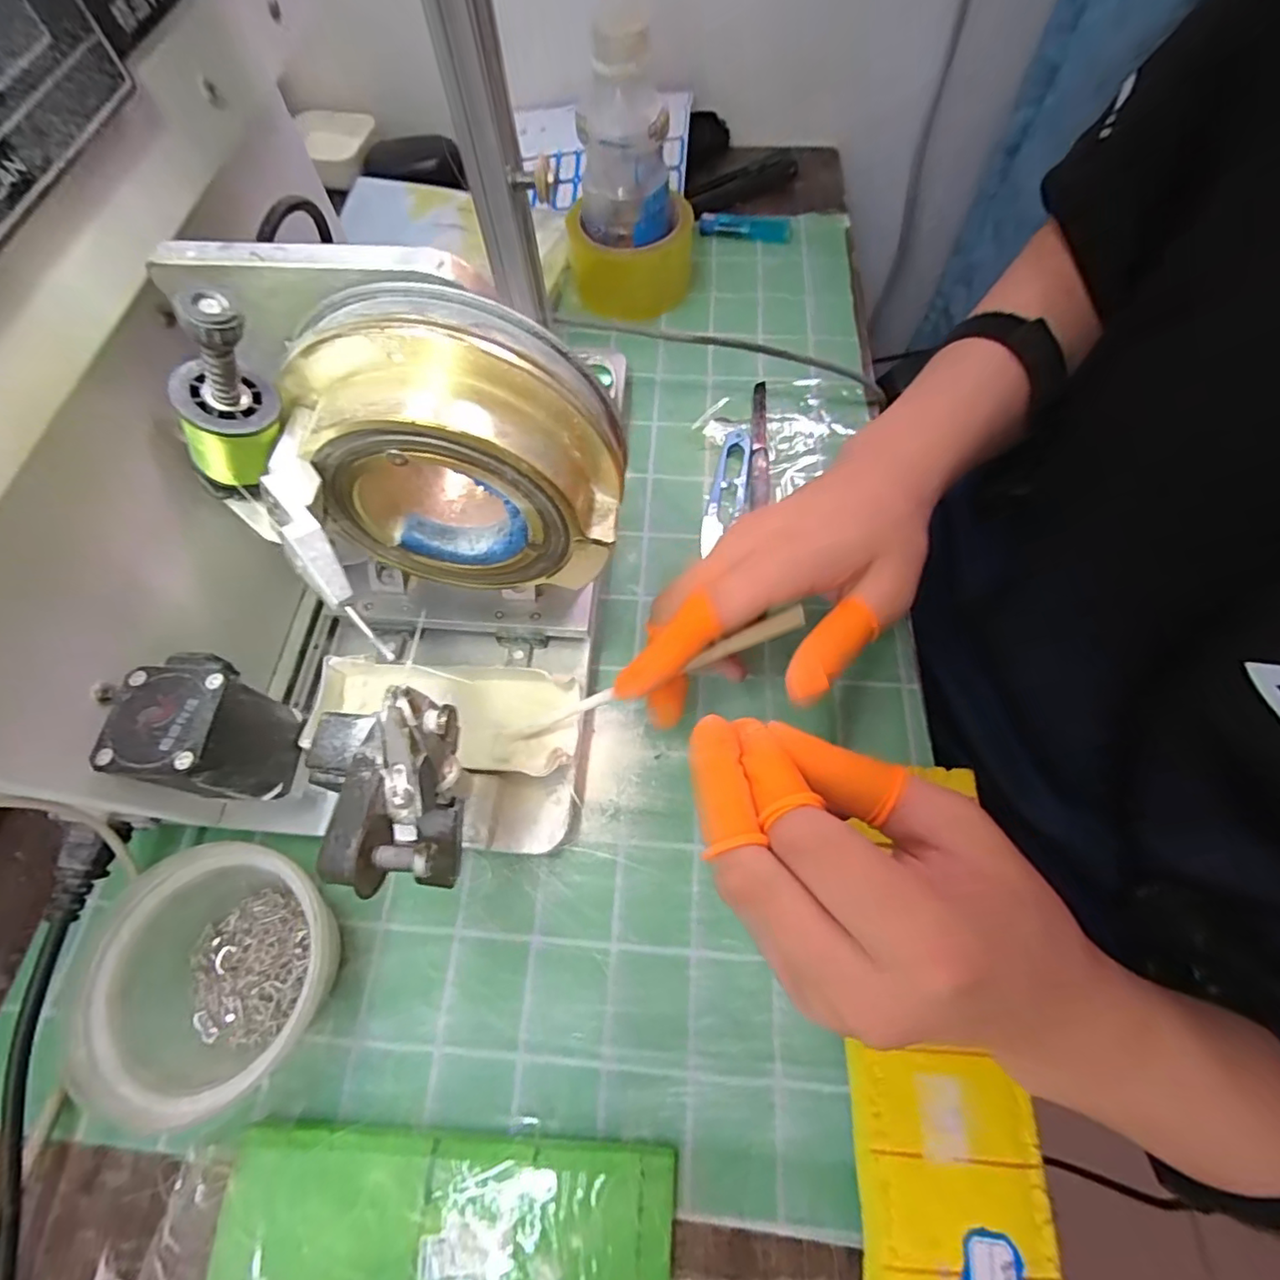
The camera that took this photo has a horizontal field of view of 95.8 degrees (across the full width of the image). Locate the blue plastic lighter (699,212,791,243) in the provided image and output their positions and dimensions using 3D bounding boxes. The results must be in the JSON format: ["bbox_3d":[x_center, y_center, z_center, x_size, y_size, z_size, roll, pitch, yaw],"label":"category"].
[{"bbox_3d":[0.092,-0.363,0.509,0.078,0.007,0.025,7,66,4],"label":"blue plastic lighter"}]

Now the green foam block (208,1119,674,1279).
[{"bbox_3d":[-0.078,0.234,0.231,0.179,0.014,0.058,2,66,1],"label":"green foam block"}]

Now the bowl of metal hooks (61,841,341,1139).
[{"bbox_3d":[-0.181,0.146,0.257,0.097,0.052,0.096,0,66,0],"label":"bowl of metal hooks"}]

